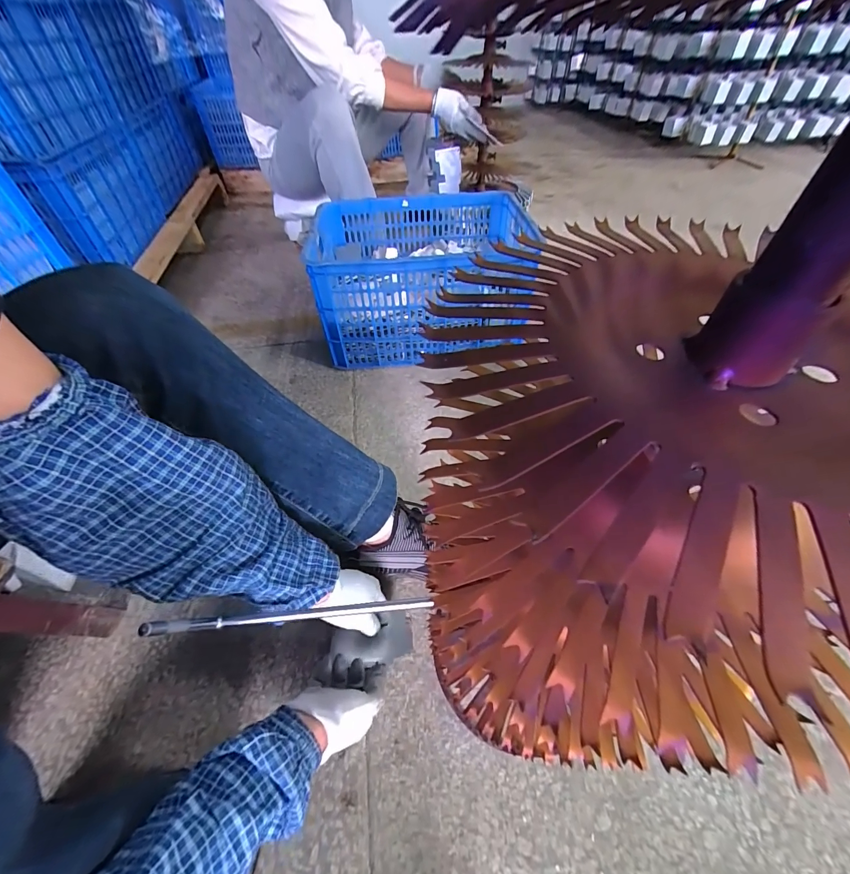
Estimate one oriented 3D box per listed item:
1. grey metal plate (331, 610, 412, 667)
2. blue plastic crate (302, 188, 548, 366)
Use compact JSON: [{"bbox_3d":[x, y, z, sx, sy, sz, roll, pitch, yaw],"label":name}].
[{"bbox_3d":[-0.079,0.302,0.544,0.115,0.008,0.064,-4,62,-13],"label":"grey metal plate"},{"bbox_3d":[-0.008,-0.386,0.891,0.475,0.249,0.368,-2,50,1],"label":"blue plastic crate"}]

